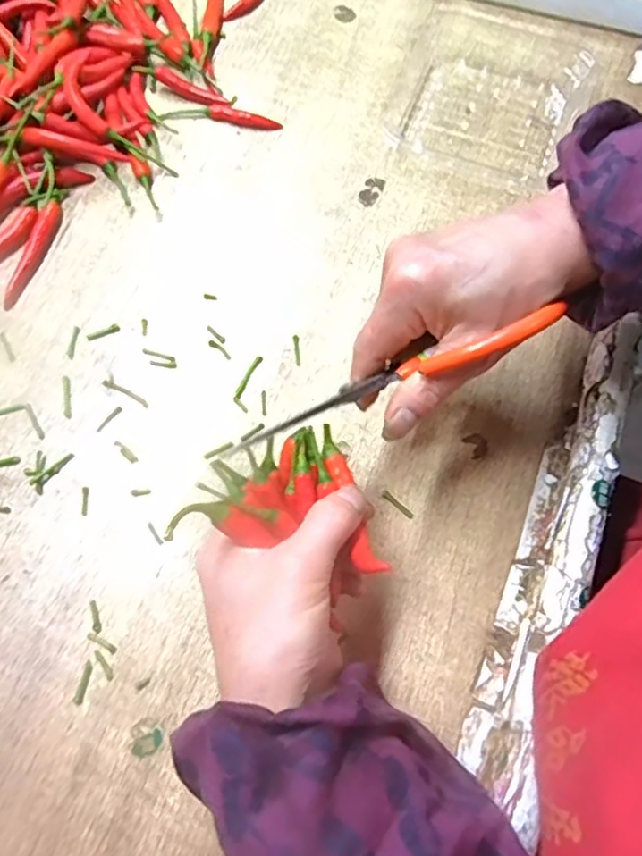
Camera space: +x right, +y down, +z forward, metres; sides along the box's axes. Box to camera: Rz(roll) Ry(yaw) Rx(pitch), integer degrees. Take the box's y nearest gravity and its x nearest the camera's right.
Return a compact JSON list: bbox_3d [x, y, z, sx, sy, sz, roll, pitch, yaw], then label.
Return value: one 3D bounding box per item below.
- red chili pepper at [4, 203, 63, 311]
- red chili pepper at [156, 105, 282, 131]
[{"bbox_3d":[-0.194,-0.118,0.432,0.014,0.009,0.081,16,70,5],"label":"red chili pepper"},{"bbox_3d":[-0.072,-0.228,0.470,0.085,0.006,0.017,5,69,1],"label":"red chili pepper"}]

